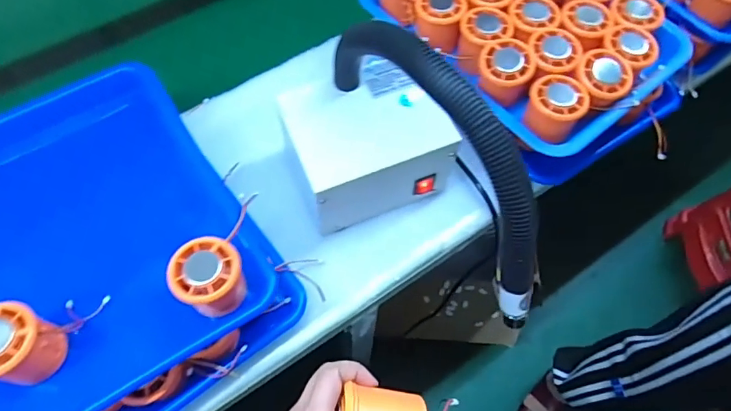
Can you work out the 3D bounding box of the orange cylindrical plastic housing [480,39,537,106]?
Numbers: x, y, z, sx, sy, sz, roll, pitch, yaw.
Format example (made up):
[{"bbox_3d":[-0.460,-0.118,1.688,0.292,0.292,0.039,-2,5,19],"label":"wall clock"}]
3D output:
[{"bbox_3d":[0.149,-0.142,0.525,0.057,0.045,0.058,24,65,11],"label":"orange cylindrical plastic housing"}]

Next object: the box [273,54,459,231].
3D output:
[{"bbox_3d":[0.001,-0.066,0.539,0.161,0.109,0.127,-20,65,-11],"label":"box"}]

